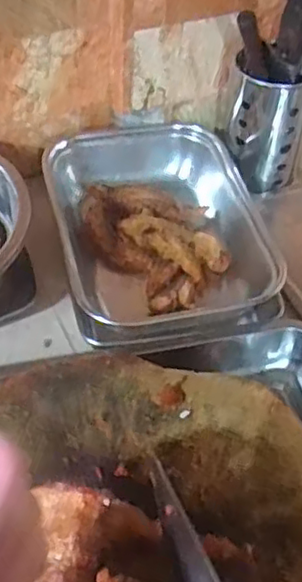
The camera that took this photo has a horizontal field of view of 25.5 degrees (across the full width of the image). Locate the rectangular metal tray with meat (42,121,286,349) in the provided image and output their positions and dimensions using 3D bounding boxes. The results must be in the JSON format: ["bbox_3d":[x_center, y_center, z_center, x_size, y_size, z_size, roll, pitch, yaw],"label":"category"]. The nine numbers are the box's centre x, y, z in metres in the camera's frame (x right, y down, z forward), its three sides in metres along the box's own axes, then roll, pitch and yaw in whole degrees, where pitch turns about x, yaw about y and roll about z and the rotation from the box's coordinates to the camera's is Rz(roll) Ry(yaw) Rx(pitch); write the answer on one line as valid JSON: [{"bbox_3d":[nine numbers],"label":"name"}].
[{"bbox_3d":[0.005,-0.070,0.746,0.216,0.077,0.296,-9,50,-10],"label":"rectangular metal tray with meat"}]

